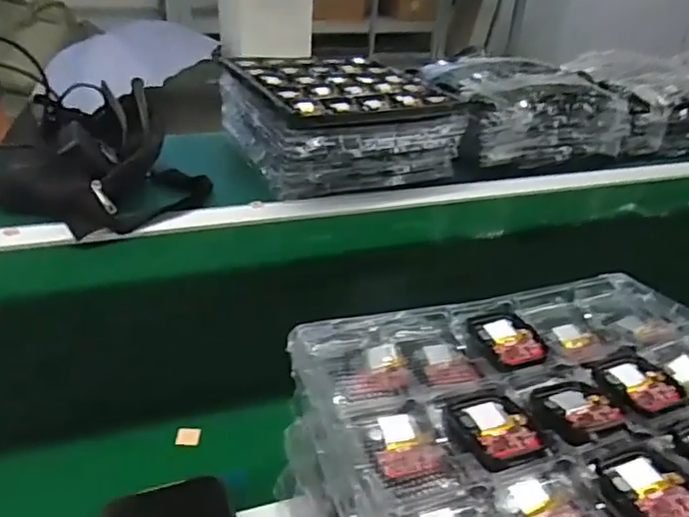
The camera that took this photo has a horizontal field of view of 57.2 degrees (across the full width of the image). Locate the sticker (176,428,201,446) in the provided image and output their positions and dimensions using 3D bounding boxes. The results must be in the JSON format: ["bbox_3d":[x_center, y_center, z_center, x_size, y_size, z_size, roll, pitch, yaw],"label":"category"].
[{"bbox_3d":[-0.118,0.135,0.478,0.017,0.005,0.013,6,54,-7],"label":"sticker"}]

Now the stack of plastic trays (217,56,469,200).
[{"bbox_3d":[-0.014,-0.209,0.944,0.277,0.121,0.261,-11,34,-24],"label":"stack of plastic trays"}]

